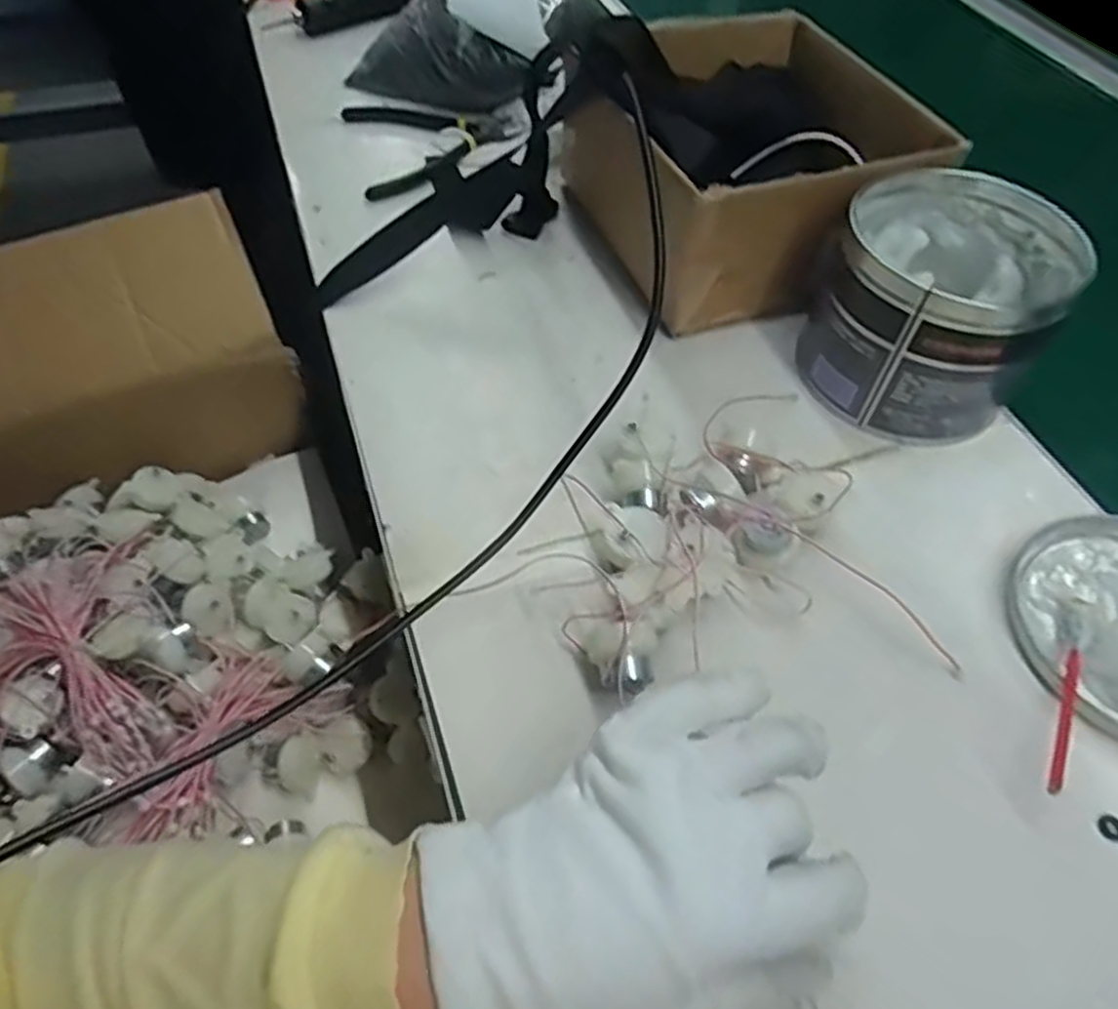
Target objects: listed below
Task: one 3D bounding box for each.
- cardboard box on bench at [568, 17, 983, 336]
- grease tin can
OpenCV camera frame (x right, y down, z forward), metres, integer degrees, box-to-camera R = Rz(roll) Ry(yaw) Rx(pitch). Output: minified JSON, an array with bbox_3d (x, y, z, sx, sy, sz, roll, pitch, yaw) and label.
[{"bbox_3d":[0.126,-0.232,0.529,0.199,0.111,0.213,-13,56,-12],"label":"cardboard box on bench"},{"bbox_3d":[0.220,-0.120,0.447,0.118,0.102,0.129,1,54,-2],"label":"grease tin can"}]

